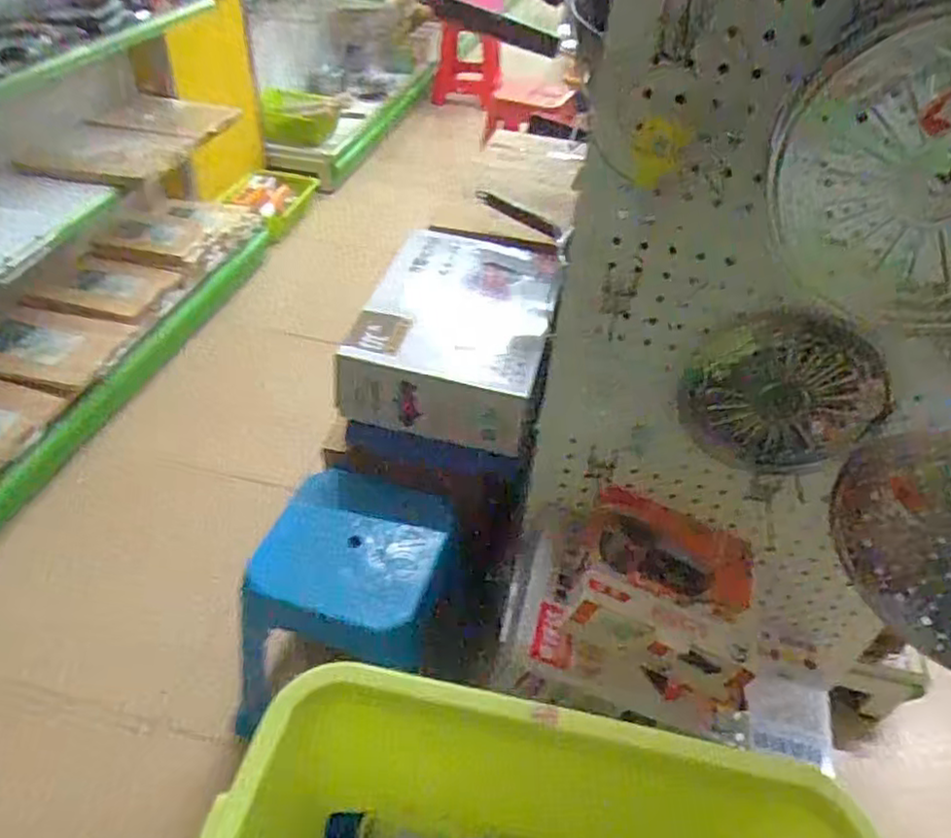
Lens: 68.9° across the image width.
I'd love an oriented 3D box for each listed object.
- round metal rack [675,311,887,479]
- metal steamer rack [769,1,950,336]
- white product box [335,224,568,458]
[{"bbox_3d":[0.390,-0.026,0.896,0.235,0.255,0.013,14,43,10],"label":"round metal rack"},{"bbox_3d":[0.386,-0.200,0.591,0.254,0.245,0.055,29,48,24],"label":"metal steamer rack"},{"bbox_3d":[-0.031,-0.158,1.265,0.314,0.158,0.440,11,43,7],"label":"white product box"}]

